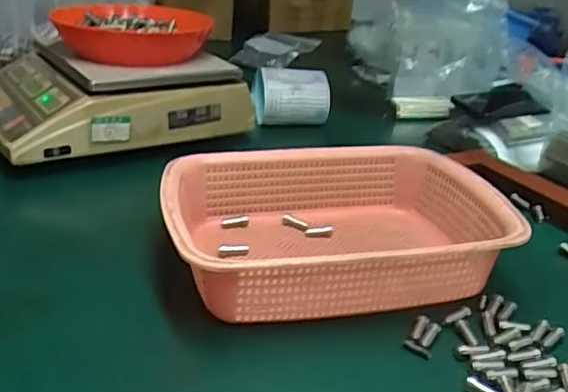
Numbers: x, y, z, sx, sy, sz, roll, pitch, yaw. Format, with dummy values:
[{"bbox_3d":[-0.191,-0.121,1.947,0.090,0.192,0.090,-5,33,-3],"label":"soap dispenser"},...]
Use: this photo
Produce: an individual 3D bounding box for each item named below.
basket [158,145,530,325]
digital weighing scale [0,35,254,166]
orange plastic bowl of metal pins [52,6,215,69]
[{"bbox_3d":[0.048,0.030,0.543,0.303,0.081,0.212,-3,24,-11],"label":"basket"},{"bbox_3d":[-0.263,-0.143,0.839,0.325,0.117,0.289,-17,33,-37],"label":"digital weighing scale"},{"bbox_3d":[-0.206,-0.223,0.823,0.188,0.066,0.184,2,24,-1],"label":"orange plastic bowl of metal pins"}]

